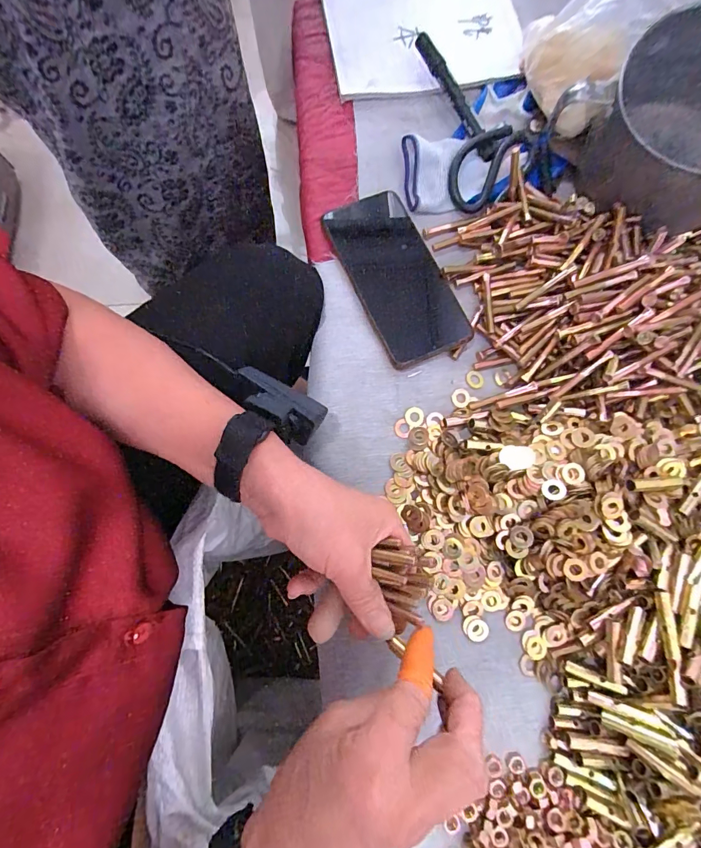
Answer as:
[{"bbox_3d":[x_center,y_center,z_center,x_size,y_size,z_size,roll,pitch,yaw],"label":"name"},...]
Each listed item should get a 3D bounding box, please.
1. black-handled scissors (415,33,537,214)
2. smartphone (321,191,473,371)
[{"bbox_3d":[0.125,-0.304,0.404,0.083,0.016,0.191,-11,78,-1],"label":"black-handled scissors"},{"bbox_3d":[0.039,-0.133,0.366,0.075,0.015,0.164,-25,79,-4],"label":"smartphone"}]

